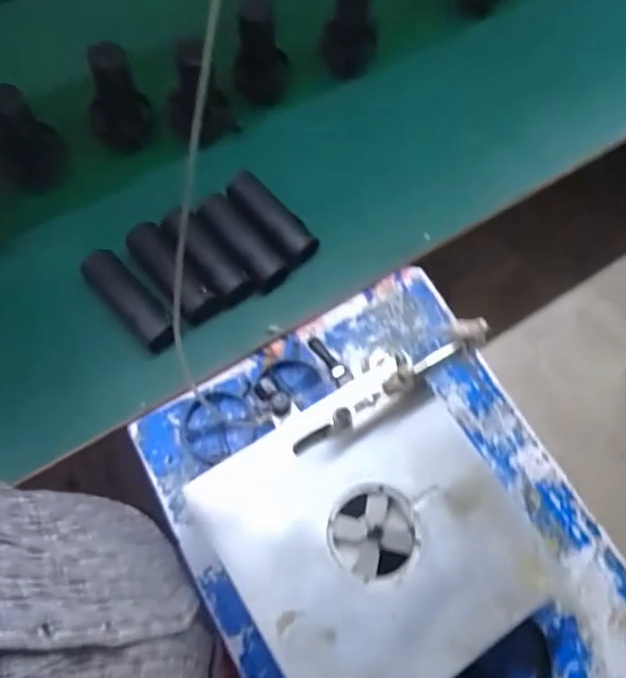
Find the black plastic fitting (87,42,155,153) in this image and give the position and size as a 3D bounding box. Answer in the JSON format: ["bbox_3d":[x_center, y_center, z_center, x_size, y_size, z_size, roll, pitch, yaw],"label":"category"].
[{"bbox_3d":[-0.300,-0.366,0.864,0.095,0.149,0.073,-23,72,-11],"label":"black plastic fitting"}]

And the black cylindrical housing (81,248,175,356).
[{"bbox_3d":[-0.256,-0.053,0.794,0.053,0.044,0.167,-41,76,-16],"label":"black cylindrical housing"}]

